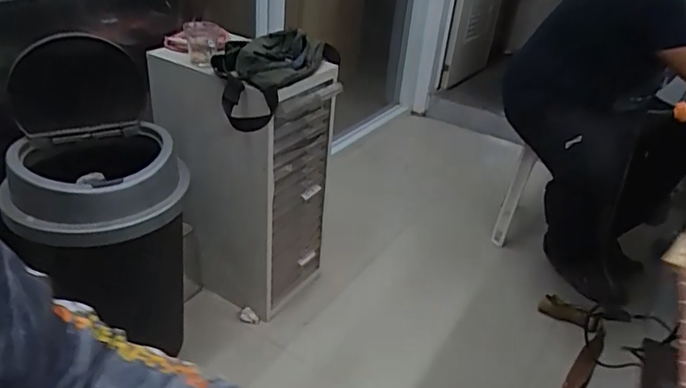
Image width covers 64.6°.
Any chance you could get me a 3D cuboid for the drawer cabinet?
[{"bbox_3d":[-0.256,-0.032,1.514,0.372,0.676,0.336,24,36,28],"label":"drawer cabinet"}]

